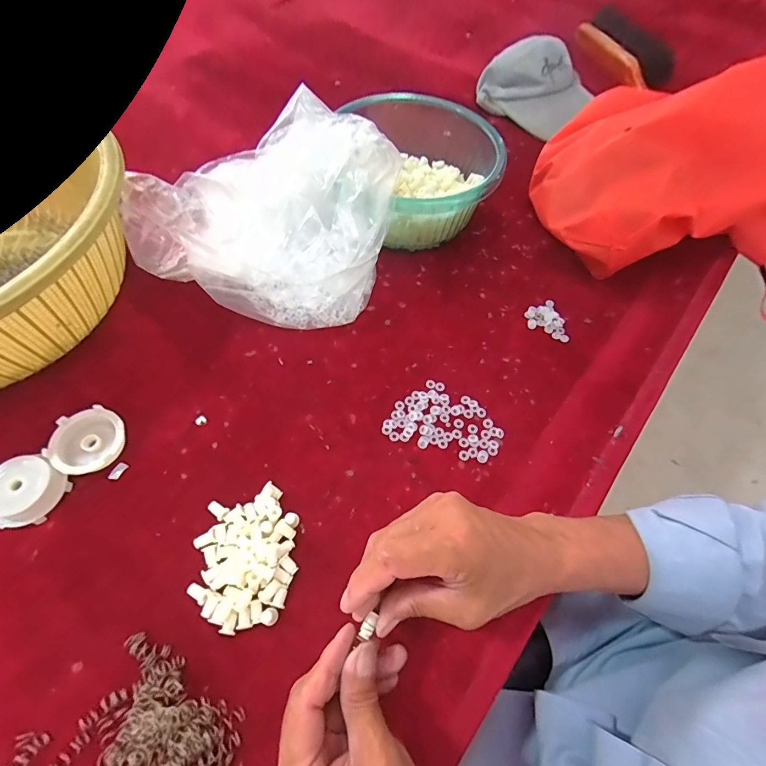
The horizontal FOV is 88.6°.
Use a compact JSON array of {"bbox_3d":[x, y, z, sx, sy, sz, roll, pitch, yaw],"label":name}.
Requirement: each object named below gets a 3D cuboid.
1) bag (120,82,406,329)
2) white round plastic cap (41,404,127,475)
[{"bbox_3d":[-0.119,-0.180,0.407,0.255,0.154,0.177,8,61,1],"label":"bag"},{"bbox_3d":[-0.258,0.051,0.346,0.057,0.016,0.057,1,61,-3],"label":"white round plastic cap"}]

